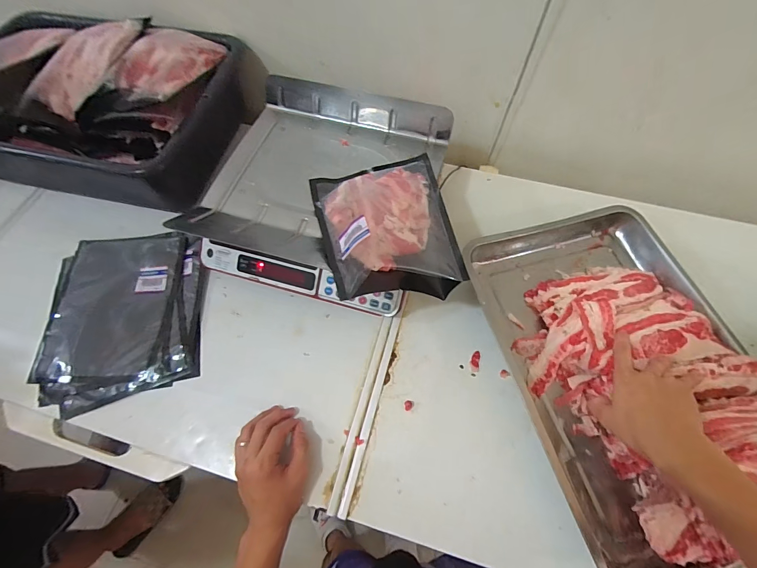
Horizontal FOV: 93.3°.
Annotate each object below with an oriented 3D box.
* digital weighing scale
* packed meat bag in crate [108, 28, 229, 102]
[{"bbox_3d":[-0.084,-0.161,0.618,0.346,0.133,0.363,16,68,7],"label":"digital weighing scale"},{"bbox_3d":[-0.372,-0.391,0.634,0.130,0.050,0.193,9,62,6],"label":"packed meat bag in crate"}]

